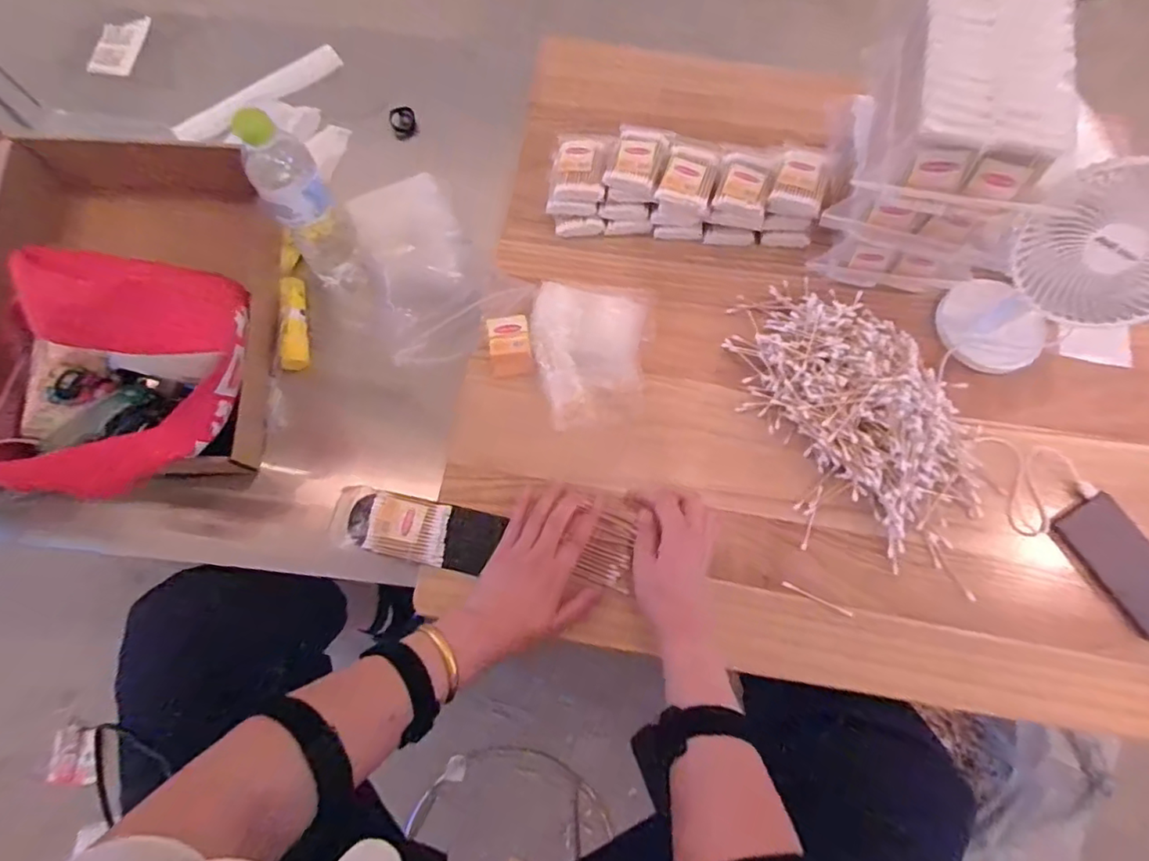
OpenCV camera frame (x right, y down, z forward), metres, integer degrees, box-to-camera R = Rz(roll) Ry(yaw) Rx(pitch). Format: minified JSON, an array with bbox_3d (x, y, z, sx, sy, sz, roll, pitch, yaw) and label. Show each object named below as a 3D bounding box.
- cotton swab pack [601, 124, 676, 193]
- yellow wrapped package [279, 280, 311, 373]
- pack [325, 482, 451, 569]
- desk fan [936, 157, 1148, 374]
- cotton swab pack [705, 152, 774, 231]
[{"bbox_3d":[0.076,-0.314,0.656,0.063,0.019,0.086,18,72,4],"label":"cotton swab pack"},{"bbox_3d":[-0.343,-0.129,0.695,0.024,0.026,0.110,3,99,-1],"label":"yellow wrapped package"},{"bbox_3d":[-0.187,0.096,0.580,0.116,0.026,0.063,11,72,2],"label":"pack"},{"bbox_3d":[0.476,-0.149,0.549,0.117,0.198,0.134,-16,73,-7],"label":"desk fan"},{"bbox_3d":[0.193,-0.274,0.652,0.062,0.031,0.085,16,72,4],"label":"cotton swab pack"}]

